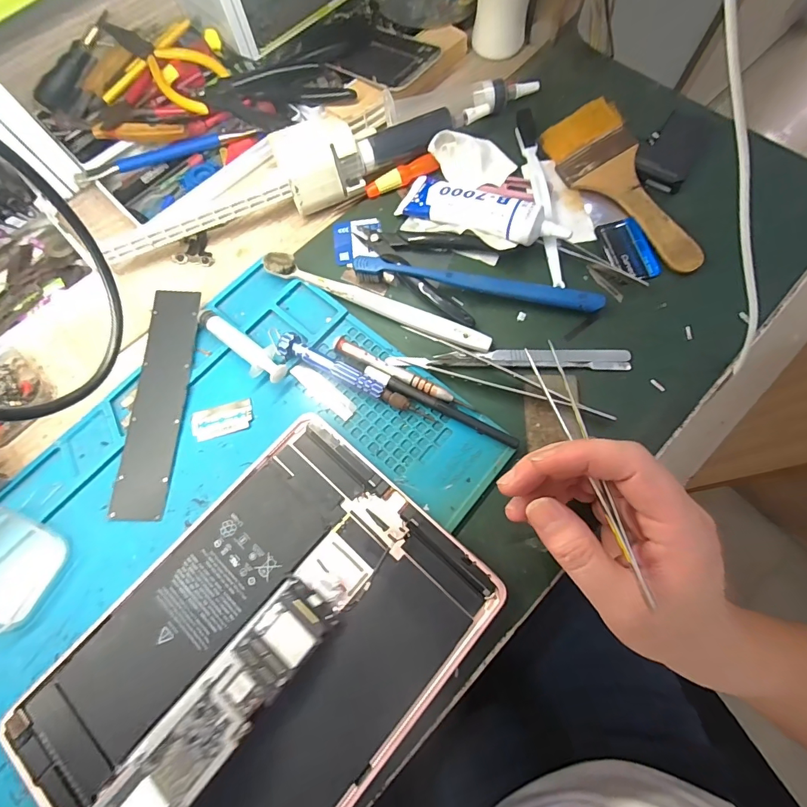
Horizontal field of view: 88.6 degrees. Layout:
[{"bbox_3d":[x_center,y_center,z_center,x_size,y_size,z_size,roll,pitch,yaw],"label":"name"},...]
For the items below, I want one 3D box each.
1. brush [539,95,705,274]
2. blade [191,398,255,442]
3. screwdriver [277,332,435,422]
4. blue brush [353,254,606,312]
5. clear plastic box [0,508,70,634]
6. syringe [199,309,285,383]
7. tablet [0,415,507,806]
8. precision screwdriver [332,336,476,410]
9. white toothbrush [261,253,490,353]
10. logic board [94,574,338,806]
[{"bbox_3d":[0.175,-0.171,0.329,0.058,0.022,0.161,-24,73,-5],"label":"brush"},{"bbox_3d":[-0.128,0.011,0.292,0.043,0.004,0.023,-15,72,-3],"label":"blade"},{"bbox_3d":[-0.034,-0.018,0.289,0.117,0.018,0.015,26,75,10],"label":"screwdriver"},{"bbox_3d":[0.054,-0.089,0.312,0.183,0.014,0.014,10,73,5],"label":"blue brush"},{"bbox_3d":[-0.258,0.103,0.260,0.075,0.015,0.062,25,75,9],"label":"clear plastic box"},{"bbox_3d":[-0.116,-0.042,0.302,0.079,0.016,0.024,36,77,12],"label":"syringe"},{"bbox_3d":[-0.082,0.145,0.241,0.176,0.012,0.248,40,78,13],"label":"tablet"},{"bbox_3d":[-0.002,-0.020,0.293,0.108,0.008,0.009,26,75,10],"label":"precision screwdriver"},{"bbox_3d":[-0.021,-0.076,0.310,0.180,0.015,0.016,21,74,9],"label":"white toothbrush"},{"bbox_3d":[-0.105,0.172,0.213,0.034,0.007,0.173,37,66,13],"label":"logic board"}]

